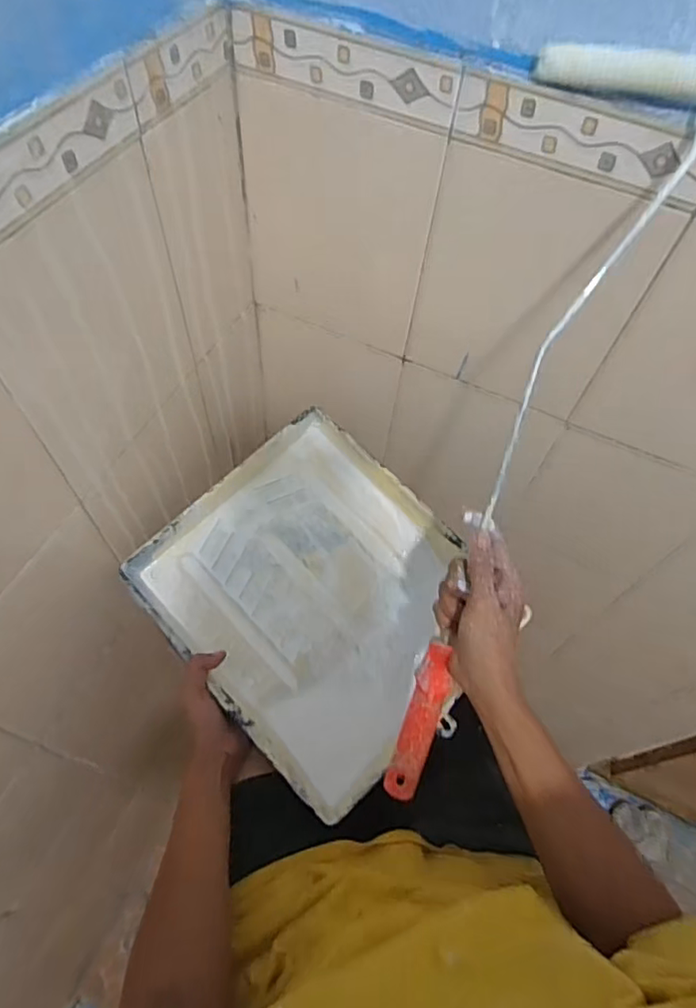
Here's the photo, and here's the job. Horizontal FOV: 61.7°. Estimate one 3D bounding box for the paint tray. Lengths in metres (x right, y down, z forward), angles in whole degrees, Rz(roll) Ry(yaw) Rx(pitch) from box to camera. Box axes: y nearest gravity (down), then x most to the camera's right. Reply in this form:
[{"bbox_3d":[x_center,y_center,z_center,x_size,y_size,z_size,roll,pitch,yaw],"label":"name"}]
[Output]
[{"bbox_3d":[-0.029,0.096,0.627,0.286,0.064,0.329,-43,85,-14],"label":"paint tray"}]

